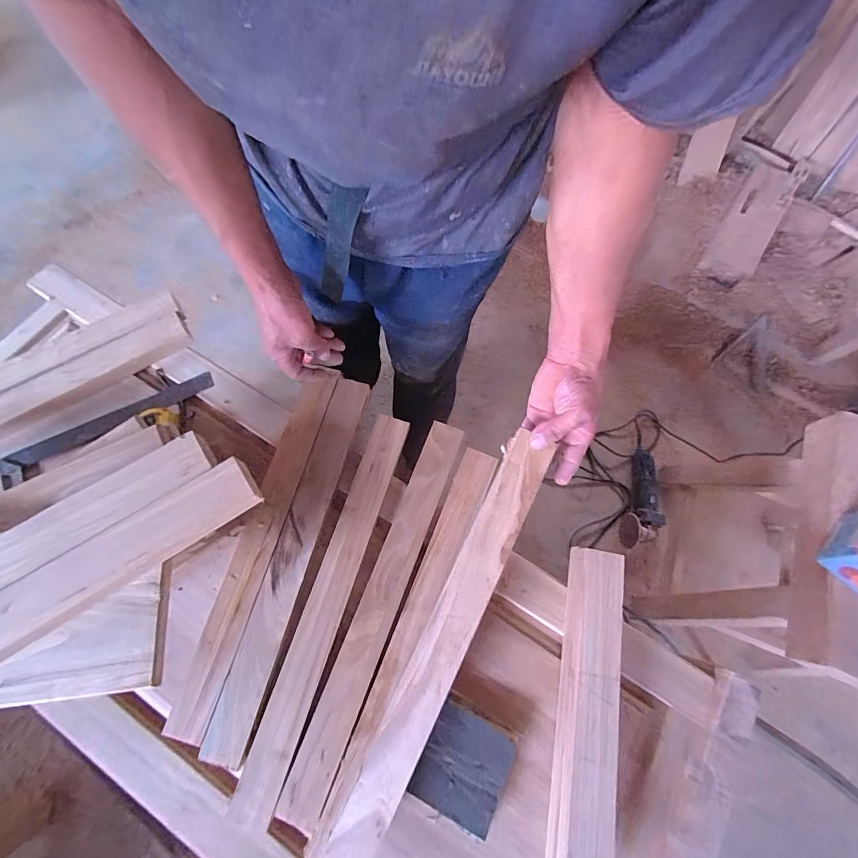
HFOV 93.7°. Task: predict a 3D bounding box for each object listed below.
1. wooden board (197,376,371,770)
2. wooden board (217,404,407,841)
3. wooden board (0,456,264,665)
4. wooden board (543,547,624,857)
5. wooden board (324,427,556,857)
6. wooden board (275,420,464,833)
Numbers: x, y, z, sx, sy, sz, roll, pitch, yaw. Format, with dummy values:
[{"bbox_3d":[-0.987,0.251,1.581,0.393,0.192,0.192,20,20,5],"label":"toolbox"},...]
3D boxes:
[{"bbox_3d":[-0.171,0.145,0.517,0.053,0.012,0.466,14,69,3],"label":"wooden board"},{"bbox_3d":[-0.122,0.198,0.497,0.048,0.013,0.469,17,70,4],"label":"wooden board"},{"bbox_3d":[-0.365,0.172,0.338,0.464,0.016,0.049,-33,74,-13],"label":"wooden board"},{"bbox_3d":[0.180,0.318,0.458,0.055,0.062,0.348,12,69,3],"label":"wooden board"},{"bbox_3d":[0.020,0.223,0.434,0.051,0.015,0.462,25,80,8],"label":"wooden board"},{"bbox_3d":[-0.058,0.205,0.498,0.051,0.014,0.467,20,70,6],"label":"wooden board"}]

